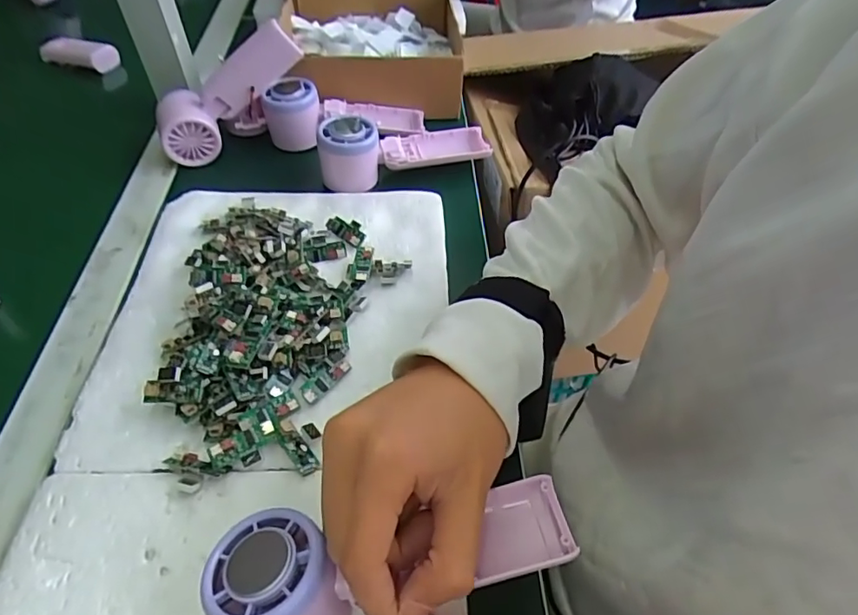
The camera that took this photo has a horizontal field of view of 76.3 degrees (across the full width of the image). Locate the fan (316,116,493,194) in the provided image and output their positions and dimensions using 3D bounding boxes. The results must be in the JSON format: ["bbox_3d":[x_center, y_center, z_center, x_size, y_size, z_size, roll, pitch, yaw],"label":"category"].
[{"bbox_3d":[-0.023,-0.160,0.524,0.167,0.052,0.047,-14,51,-11],"label":"fan"}]

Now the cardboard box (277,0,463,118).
[{"bbox_3d":[-0.064,-0.312,0.645,0.196,0.070,0.219,-8,50,-7],"label":"cardboard box"}]

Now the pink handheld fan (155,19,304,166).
[{"bbox_3d":[-0.199,-0.210,0.538,0.160,0.058,0.048,-41,55,5],"label":"pink handheld fan"}]

